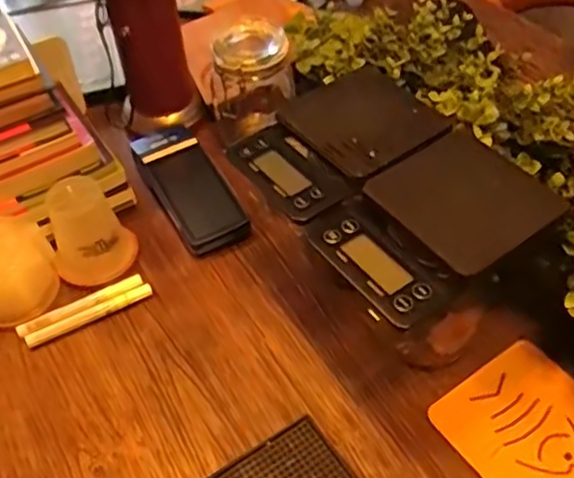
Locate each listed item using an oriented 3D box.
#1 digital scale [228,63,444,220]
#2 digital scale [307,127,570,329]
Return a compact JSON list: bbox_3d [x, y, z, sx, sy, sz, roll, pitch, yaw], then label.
[{"bbox_3d":[0.051,-0.098,0.628,0.192,0.039,0.137,-30,54,-21],"label":"digital scale"},{"bbox_3d":[0.126,-0.014,0.552,0.187,0.040,0.133,-28,53,-20],"label":"digital scale"}]

